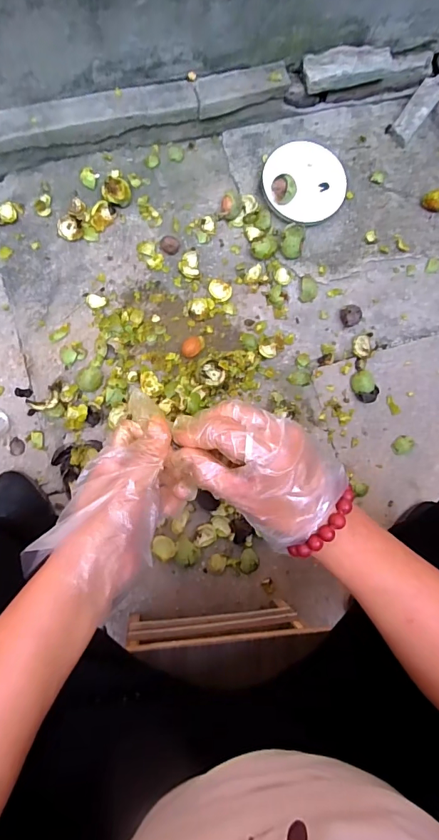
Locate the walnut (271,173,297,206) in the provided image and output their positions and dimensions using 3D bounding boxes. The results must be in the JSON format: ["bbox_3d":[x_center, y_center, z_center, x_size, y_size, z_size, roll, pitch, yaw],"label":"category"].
[{"bbox_3d":[0.126,-0.454,0.839,0.049,0.051,0.045,7,82,-5],"label":"walnut"}]

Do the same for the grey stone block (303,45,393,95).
[{"bbox_3d":[0.254,-0.693,0.837,0.180,0.033,0.068,-14,82,-7],"label":"grey stone block"}]

